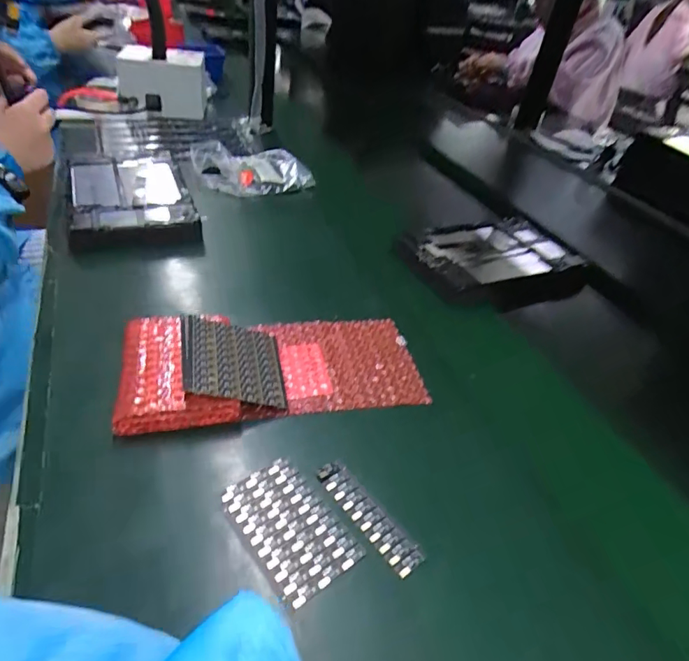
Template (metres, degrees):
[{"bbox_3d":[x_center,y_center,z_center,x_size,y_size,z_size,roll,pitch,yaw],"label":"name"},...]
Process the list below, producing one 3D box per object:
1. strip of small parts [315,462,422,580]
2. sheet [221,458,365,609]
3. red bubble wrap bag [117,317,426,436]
[{"bbox_3d":[0.017,0.135,0.360,0.023,0.004,0.096,-26,50,-34],"label":"strip of small parts"},{"bbox_3d":[-0.039,0.138,0.350,0.059,0.004,0.097,-25,49,-33],"label":"sheet"},{"bbox_3d":[-0.063,0.027,0.457,0.266,0.026,0.121,-5,41,-15],"label":"red bubble wrap bag"}]

